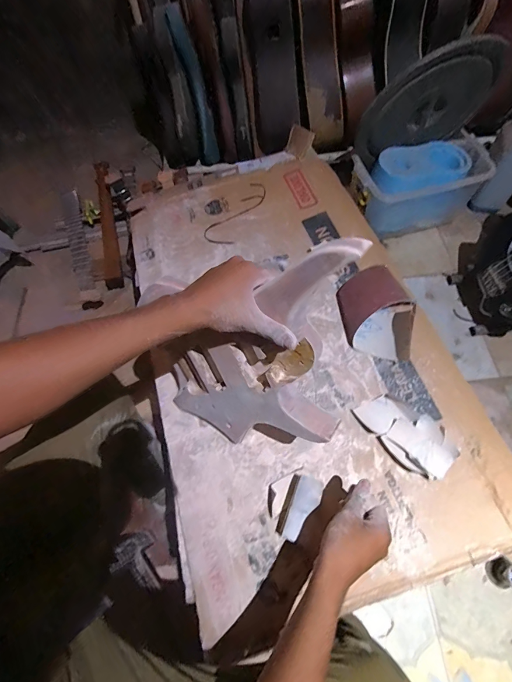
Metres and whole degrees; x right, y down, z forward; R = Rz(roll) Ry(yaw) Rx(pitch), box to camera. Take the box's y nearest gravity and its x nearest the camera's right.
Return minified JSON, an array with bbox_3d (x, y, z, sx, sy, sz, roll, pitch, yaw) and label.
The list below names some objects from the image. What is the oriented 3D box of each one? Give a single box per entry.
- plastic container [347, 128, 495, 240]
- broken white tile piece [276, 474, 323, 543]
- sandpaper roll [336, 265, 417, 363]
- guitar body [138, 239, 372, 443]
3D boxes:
[{"bbox_3d":[0.567,-0.537,1.235,0.440,0.216,0.206,-16,65,-4],"label":"plastic container"},{"bbox_3d":[0.068,0.258,0.540,0.048,0.041,0.092,20,68,12],"label":"broken white tile piece"},{"bbox_3d":[0.225,-0.055,0.646,0.118,0.085,0.174,-3,65,2],"label":"sandpaper roll"},{"bbox_3d":[-0.007,0.028,0.468,0.354,0.258,0.032,-2,31,39],"label":"guitar body"}]

